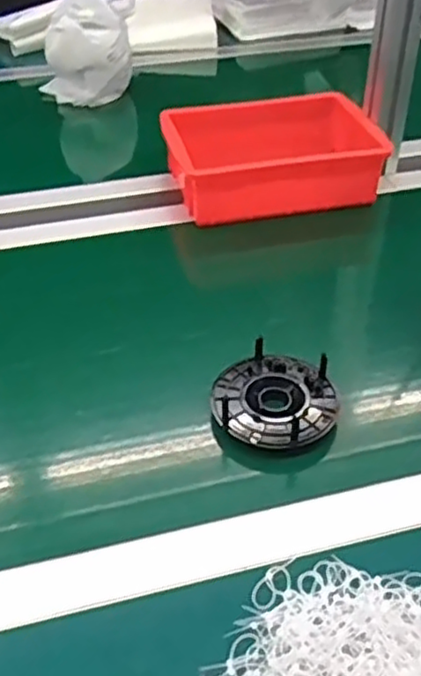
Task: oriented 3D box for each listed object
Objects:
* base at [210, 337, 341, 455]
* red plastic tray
[{"bbox_3d":[0.054,0.055,0.583,0.099,0.042,0.096,-1,41,1],"label":"base"},{"bbox_3d":[0.069,-0.219,0.836,0.240,0.072,0.162,-9,42,-8],"label":"red plastic tray"}]

